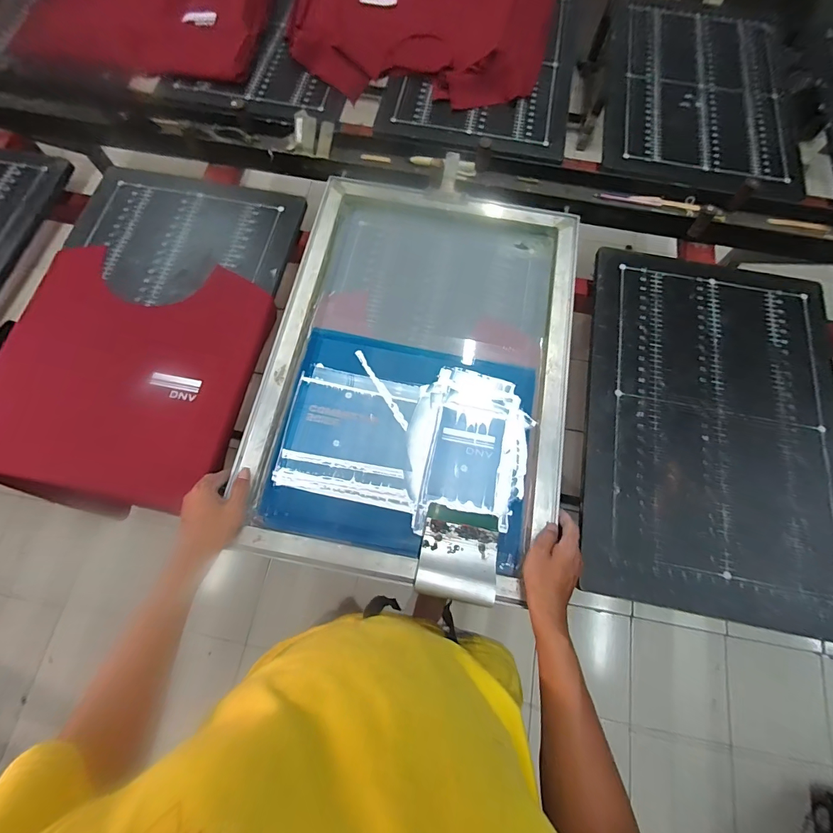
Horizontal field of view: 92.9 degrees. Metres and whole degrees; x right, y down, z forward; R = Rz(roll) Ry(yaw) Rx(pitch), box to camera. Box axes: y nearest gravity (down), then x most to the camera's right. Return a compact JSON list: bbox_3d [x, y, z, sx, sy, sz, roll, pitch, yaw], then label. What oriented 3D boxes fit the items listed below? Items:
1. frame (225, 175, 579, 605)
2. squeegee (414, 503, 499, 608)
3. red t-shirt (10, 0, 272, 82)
[{"bbox_3d":[0.006,-0.089,0.636,0.451,0.041,0.639,11,72,2],"label":"frame"},{"bbox_3d":[0.057,0.188,0.540,0.100,0.030,0.121,10,53,6],"label":"squeegee"},{"bbox_3d":[-0.620,-0.926,0.901,0.552,0.033,0.392,10,70,-4],"label":"red t-shirt"}]

